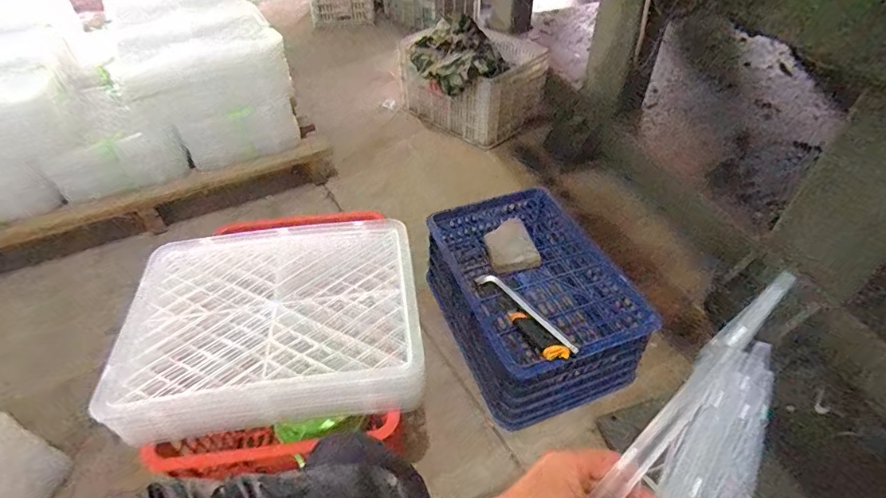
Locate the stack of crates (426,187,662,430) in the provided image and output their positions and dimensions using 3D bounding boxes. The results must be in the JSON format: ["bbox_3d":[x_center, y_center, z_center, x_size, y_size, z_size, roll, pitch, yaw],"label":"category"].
[{"bbox_3d":[0.186,0.098,1.028,0.331,0.222,0.478,-13,47,-12],"label":"stack of crates"}]

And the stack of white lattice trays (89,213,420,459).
[{"bbox_3d":[-0.260,0.110,0.731,0.432,0.096,0.344,-8,46,-7],"label":"stack of white lattice trays"}]

